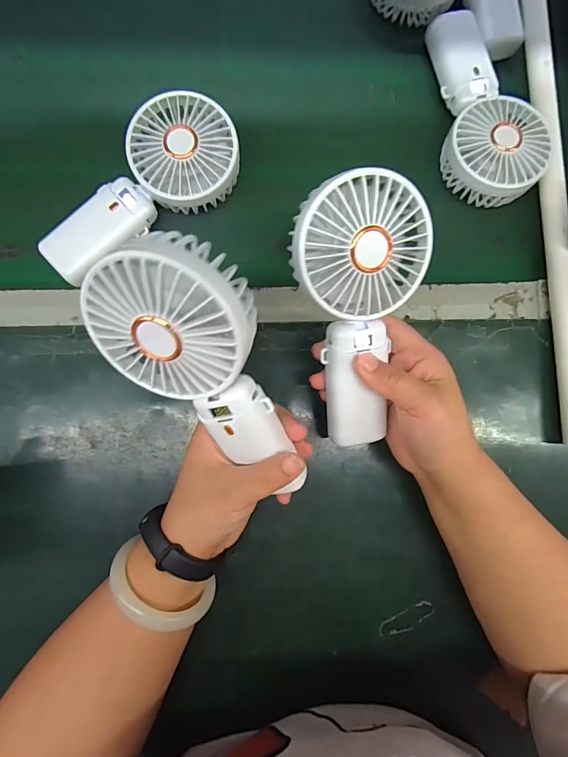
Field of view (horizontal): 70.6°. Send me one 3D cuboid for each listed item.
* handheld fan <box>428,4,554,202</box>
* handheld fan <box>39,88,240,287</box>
[{"bbox_3d":[0.185,-0.249,0.363,0.085,0.038,0.185,-4,87,-5],"label":"handheld fan"},{"bbox_3d":[-0.120,-0.158,0.332,0.179,0.039,0.091,-34,90,-6],"label":"handheld fan"}]

